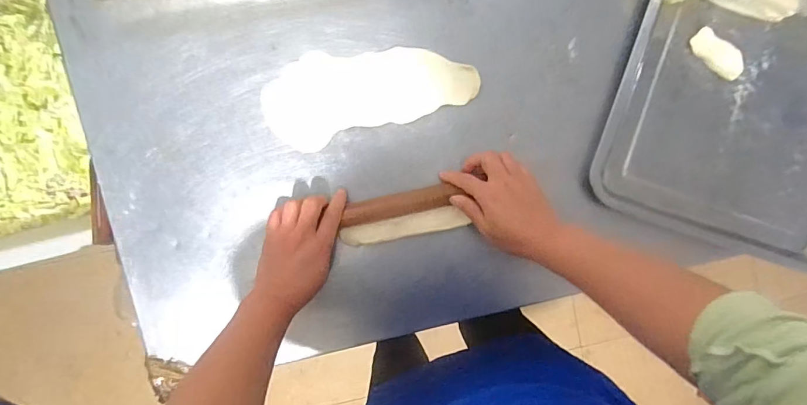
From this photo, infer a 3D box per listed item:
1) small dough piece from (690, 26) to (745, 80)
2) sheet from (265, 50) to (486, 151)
[{"bbox_3d":[0.389,-0.182,0.525,0.074,0.025,0.023,40,92,-6],"label":"small dough piece"},{"bbox_3d":[-0.039,-0.135,0.512,0.248,0.008,0.102,-13,96,-2],"label":"sheet"}]

